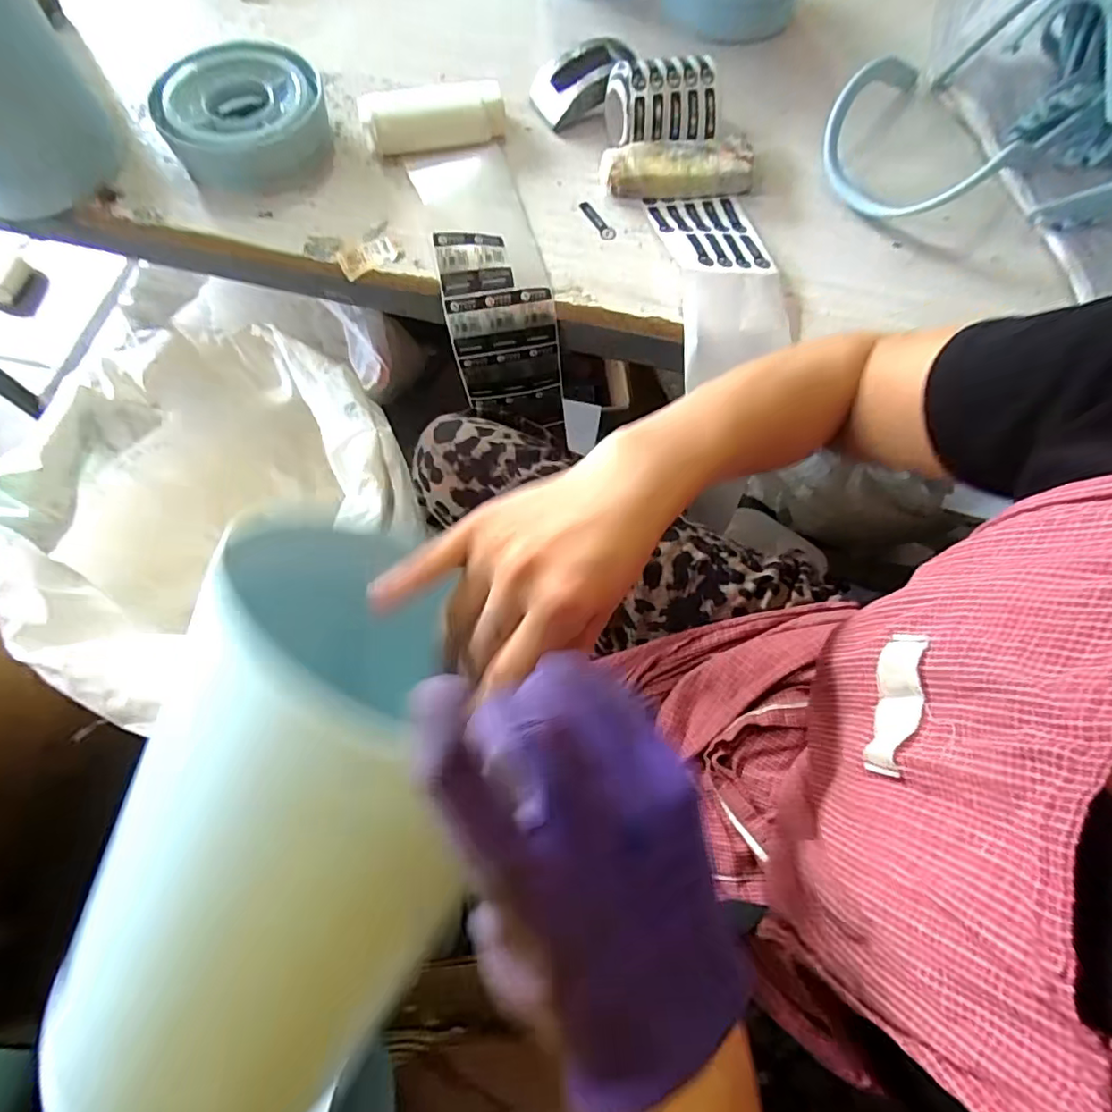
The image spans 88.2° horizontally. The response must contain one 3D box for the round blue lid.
[{"bbox_3d":[-0.307,-0.433,0.573,0.156,0.055,0.141,-20,72,-9],"label":"round blue lid"}]

